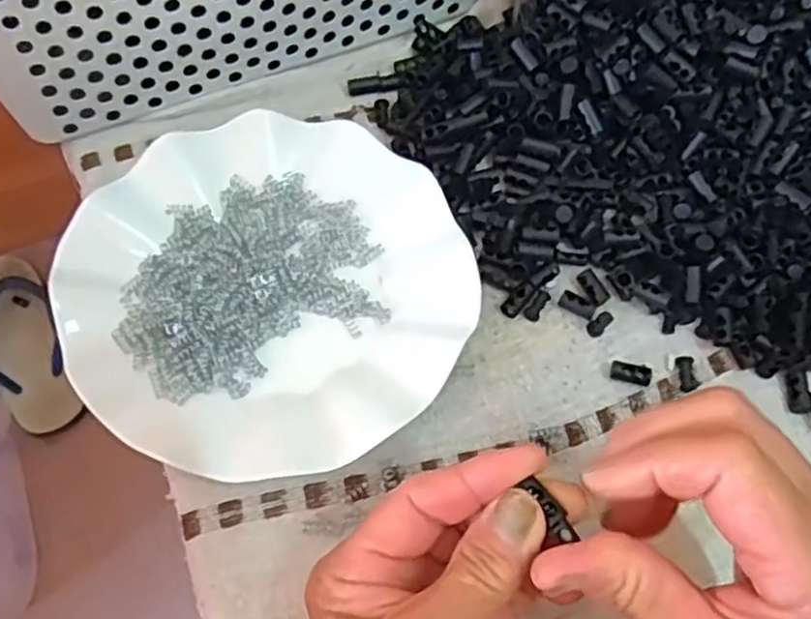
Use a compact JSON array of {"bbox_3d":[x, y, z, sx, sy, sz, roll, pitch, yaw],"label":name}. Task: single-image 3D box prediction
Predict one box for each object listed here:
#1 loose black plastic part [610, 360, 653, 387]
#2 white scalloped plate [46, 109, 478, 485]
[{"bbox_3d":[0.106,0.030,0.345,0.019,0.006,0.009,18,64,5],"label":"loose black plastic part"},{"bbox_3d":[-0.063,-0.012,0.346,0.178,0.020,0.177,2,64,-3],"label":"white scalloped plate"}]

